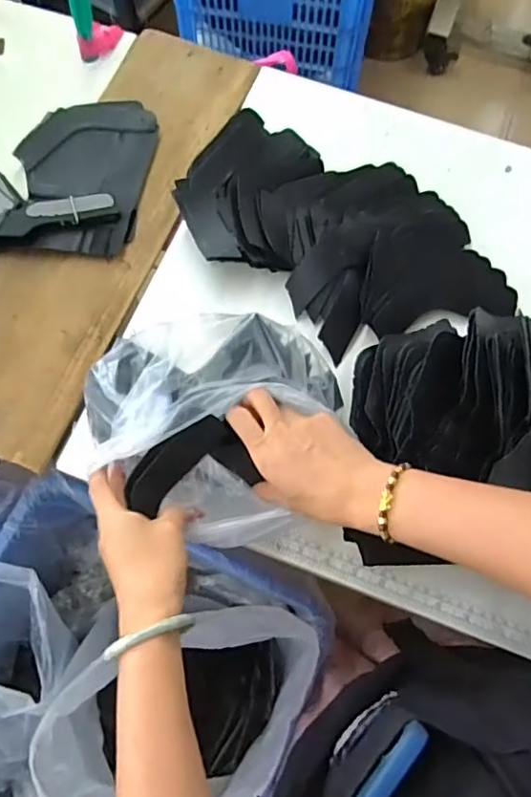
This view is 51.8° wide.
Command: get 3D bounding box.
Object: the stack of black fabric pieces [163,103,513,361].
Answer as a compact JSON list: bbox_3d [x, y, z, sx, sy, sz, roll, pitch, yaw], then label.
[{"bbox_3d":[0.088,-0.170,0.566,0.326,0.059,0.214,35,75,11],"label":"stack of black fabric pieces"}]

